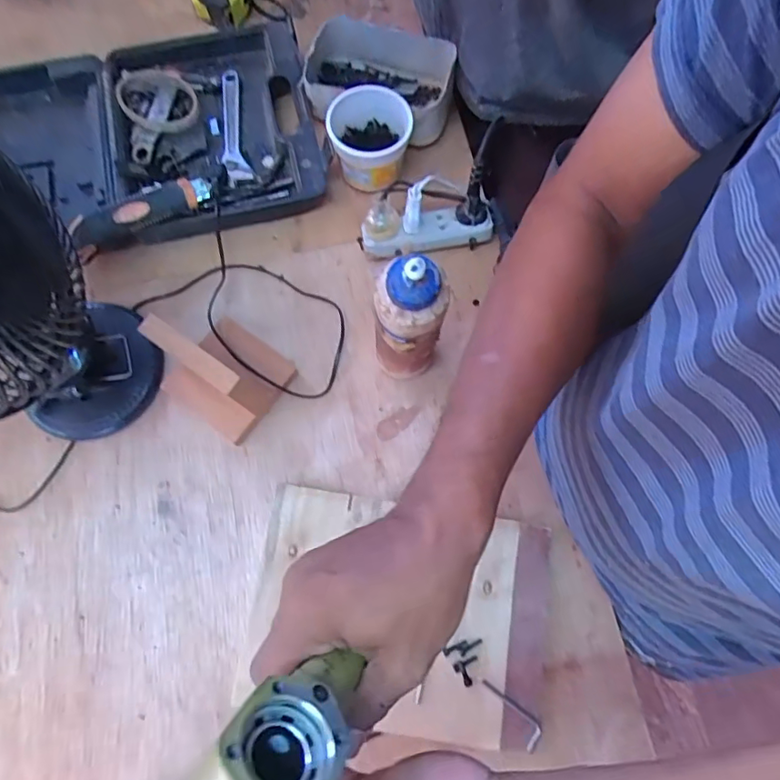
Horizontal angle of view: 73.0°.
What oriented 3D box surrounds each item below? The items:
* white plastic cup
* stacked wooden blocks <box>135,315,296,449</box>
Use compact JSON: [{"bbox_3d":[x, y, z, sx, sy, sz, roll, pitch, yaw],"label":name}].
[{"bbox_3d":[-0.022,-0.289,0.613,0.088,0.080,0.094,1,74,-4],"label":"white plastic cup"},{"bbox_3d":[-0.167,-0.025,0.510,0.106,0.119,0.104,35,77,8],"label":"stacked wooden blocks"}]

